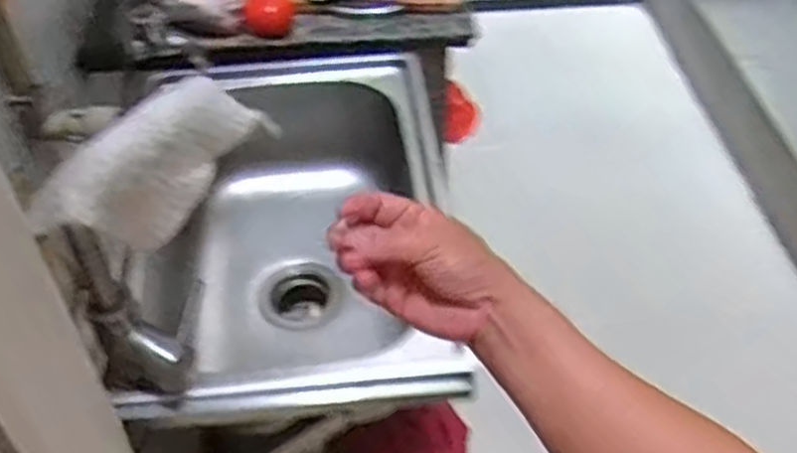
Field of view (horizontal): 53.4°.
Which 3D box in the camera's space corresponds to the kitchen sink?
[{"bbox_3d":[-0.126,0.028,1.000,0.352,0.229,0.555,-4,45,-4],"label":"kitchen sink"}]

